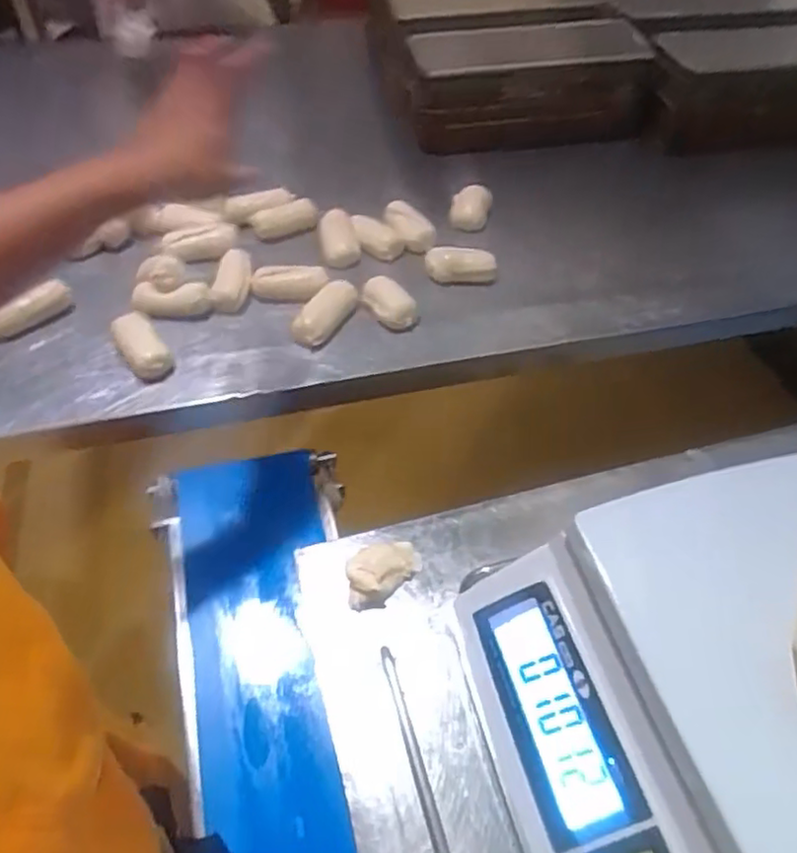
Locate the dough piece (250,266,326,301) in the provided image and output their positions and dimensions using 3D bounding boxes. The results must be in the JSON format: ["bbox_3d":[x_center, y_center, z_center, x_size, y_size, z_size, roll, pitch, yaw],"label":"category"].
[{"bbox_3d":[-0.139,-0.183,0.841,0.090,0.033,0.041,6,50,4],"label":"dough piece"}]

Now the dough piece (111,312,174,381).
[{"bbox_3d":[-0.295,-0.093,0.749,0.043,0.026,0.090,-31,70,-24],"label":"dough piece"}]

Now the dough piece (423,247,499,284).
[{"bbox_3d":[0.076,-0.198,0.806,0.092,0.035,0.035,12,50,26],"label":"dough piece"}]

